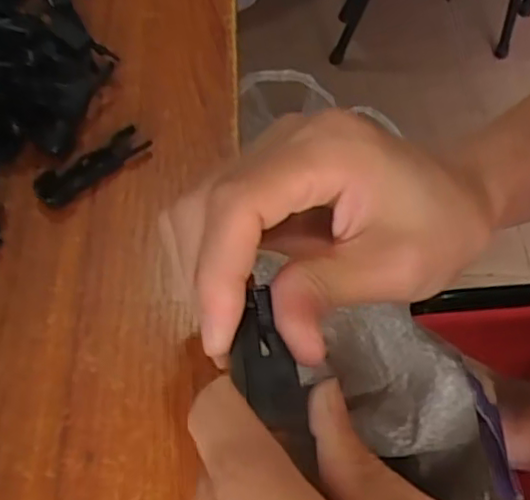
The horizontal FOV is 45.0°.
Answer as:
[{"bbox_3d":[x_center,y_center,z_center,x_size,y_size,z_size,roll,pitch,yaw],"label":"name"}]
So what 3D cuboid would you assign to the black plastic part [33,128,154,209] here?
[{"bbox_3d":[-0.077,-0.038,0.287,0.054,0.009,0.014,-39,68,-25],"label":"black plastic part"}]

